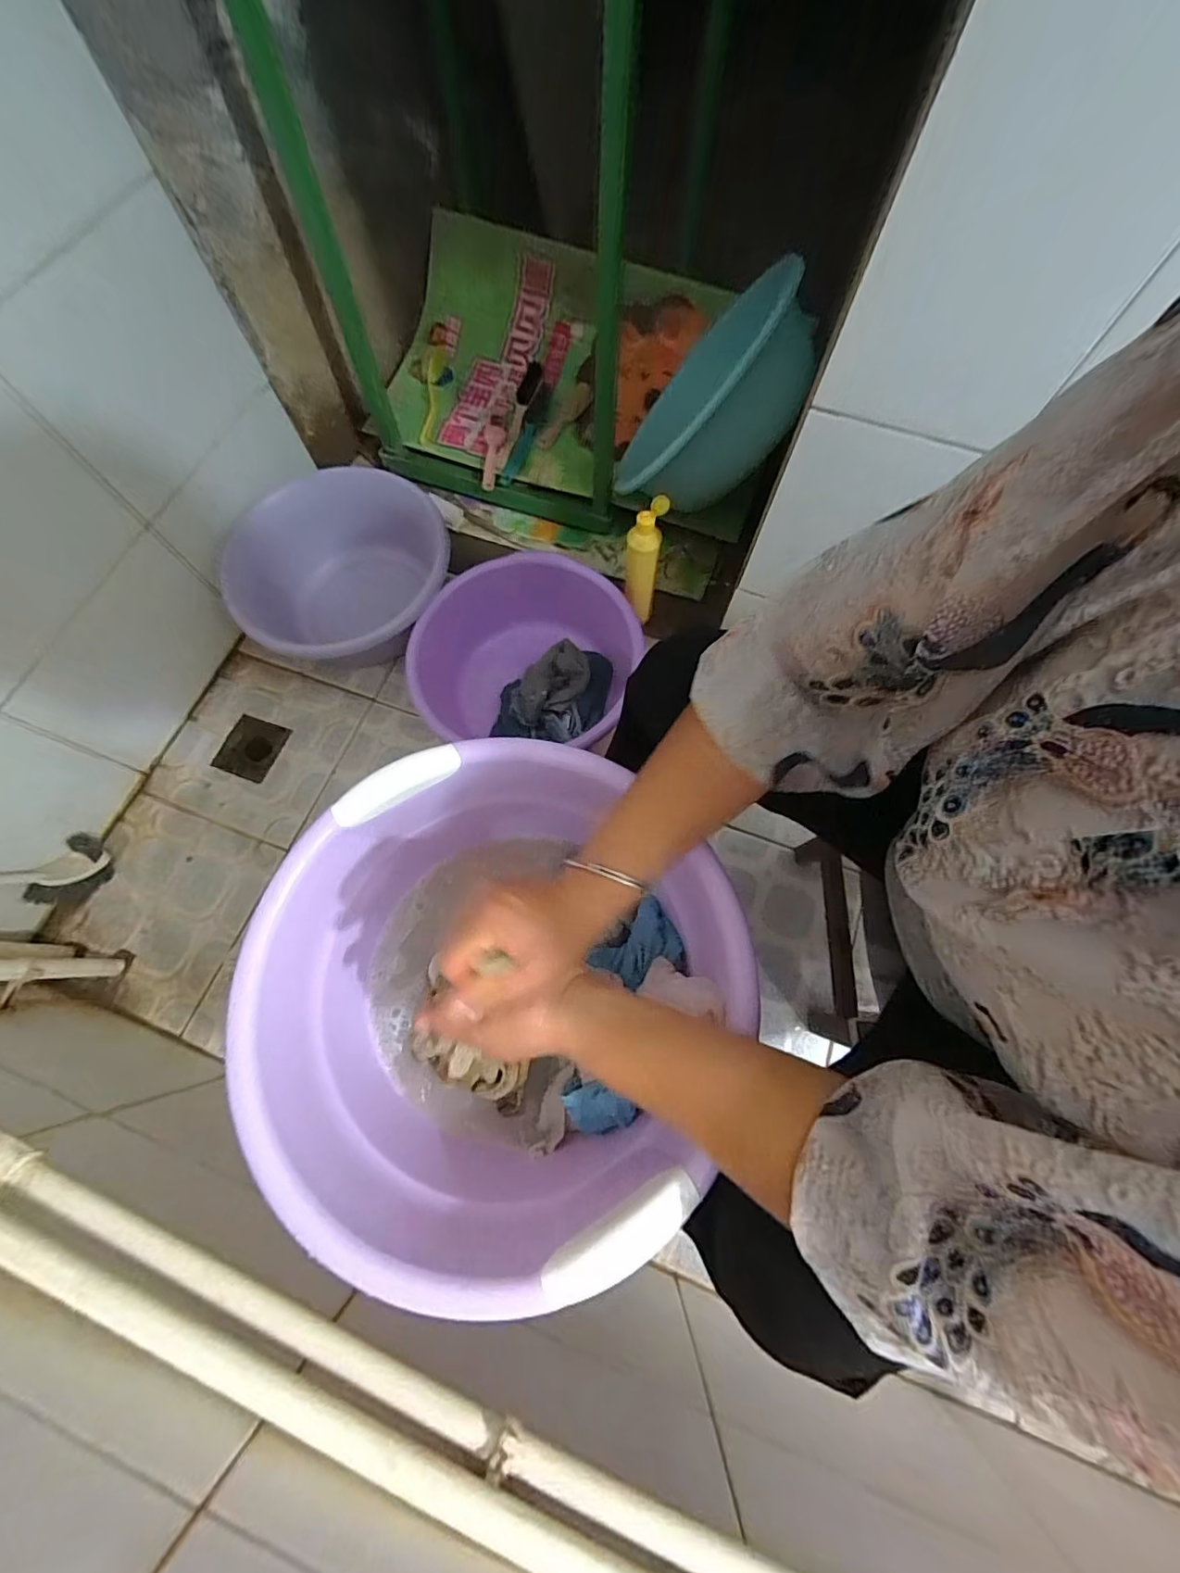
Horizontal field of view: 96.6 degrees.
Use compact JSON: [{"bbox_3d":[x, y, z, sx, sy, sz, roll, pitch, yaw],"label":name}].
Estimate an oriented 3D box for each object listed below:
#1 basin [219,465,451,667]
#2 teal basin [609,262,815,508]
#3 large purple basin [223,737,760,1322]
[{"bbox_3d":[-0.442,-0.369,0.930,0.332,0.183,0.319,13,72,3],"label":"basin"},{"bbox_3d":[0.216,-0.605,0.853,0.156,0.353,0.281,33,42,-27],"label":"teal basin"},{"bbox_3d":[-0.080,0.176,0.468,0.366,0.169,0.384,0,72,-1],"label":"large purple basin"}]

